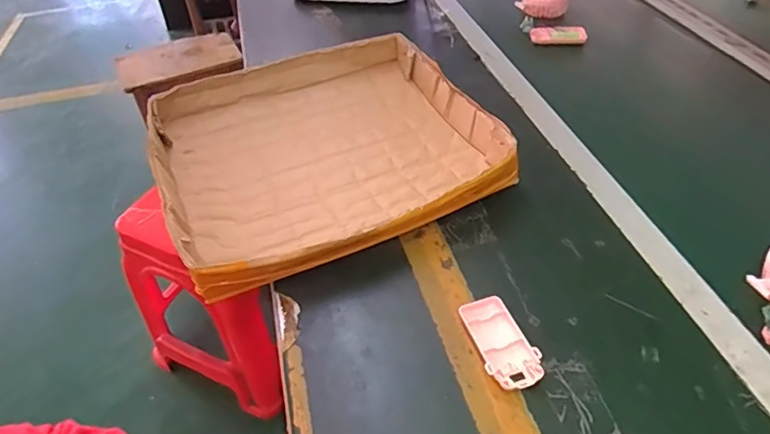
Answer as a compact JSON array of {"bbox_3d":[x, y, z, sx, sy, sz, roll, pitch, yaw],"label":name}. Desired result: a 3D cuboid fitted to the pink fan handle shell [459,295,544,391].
[{"bbox_3d":[0.110,0.118,0.489,0.049,0.011,0.095,-13,46,-10],"label":"pink fan handle shell"}]

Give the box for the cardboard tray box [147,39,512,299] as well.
[{"bbox_3d":[-0.078,-0.095,0.679,0.402,0.091,0.369,-20,47,-16],"label":"cardboard tray box"}]

